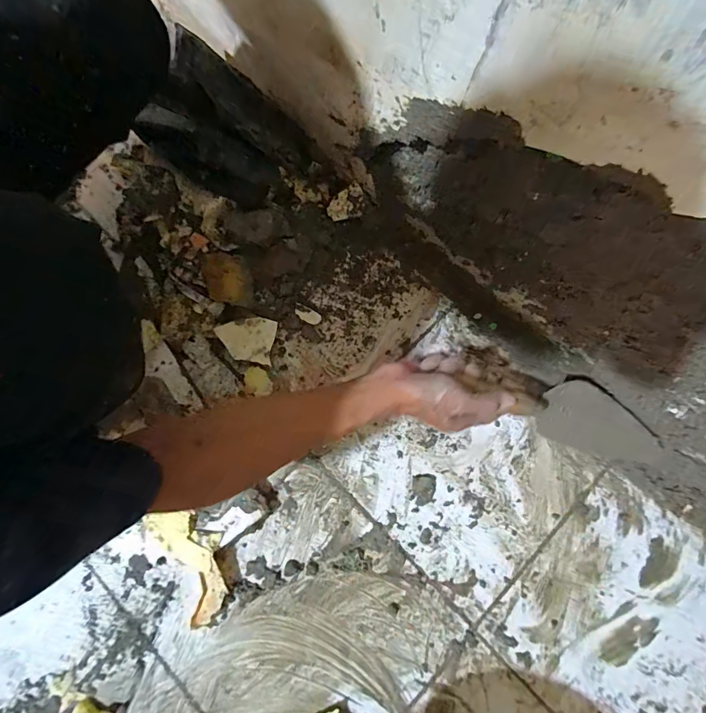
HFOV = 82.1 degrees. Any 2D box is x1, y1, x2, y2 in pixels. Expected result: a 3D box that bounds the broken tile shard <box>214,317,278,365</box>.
[{"bbox_3d":[-0.153,-0.025,0.582,0.078,0.026,0.064,8,77,3],"label":"broken tile shard"}]

